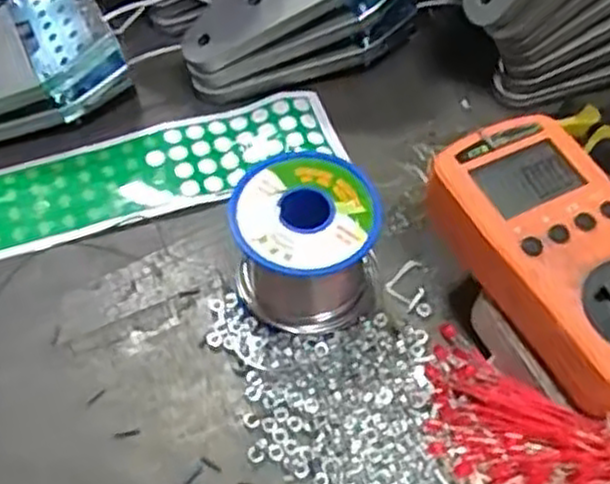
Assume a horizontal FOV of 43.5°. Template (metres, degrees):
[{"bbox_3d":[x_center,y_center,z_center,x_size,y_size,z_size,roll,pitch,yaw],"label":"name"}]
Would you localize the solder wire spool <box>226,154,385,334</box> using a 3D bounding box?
[{"bbox_3d":[0.001,0.003,0.357,0.065,0.061,0.062,-1,55,1],"label":"solder wire spool"}]

